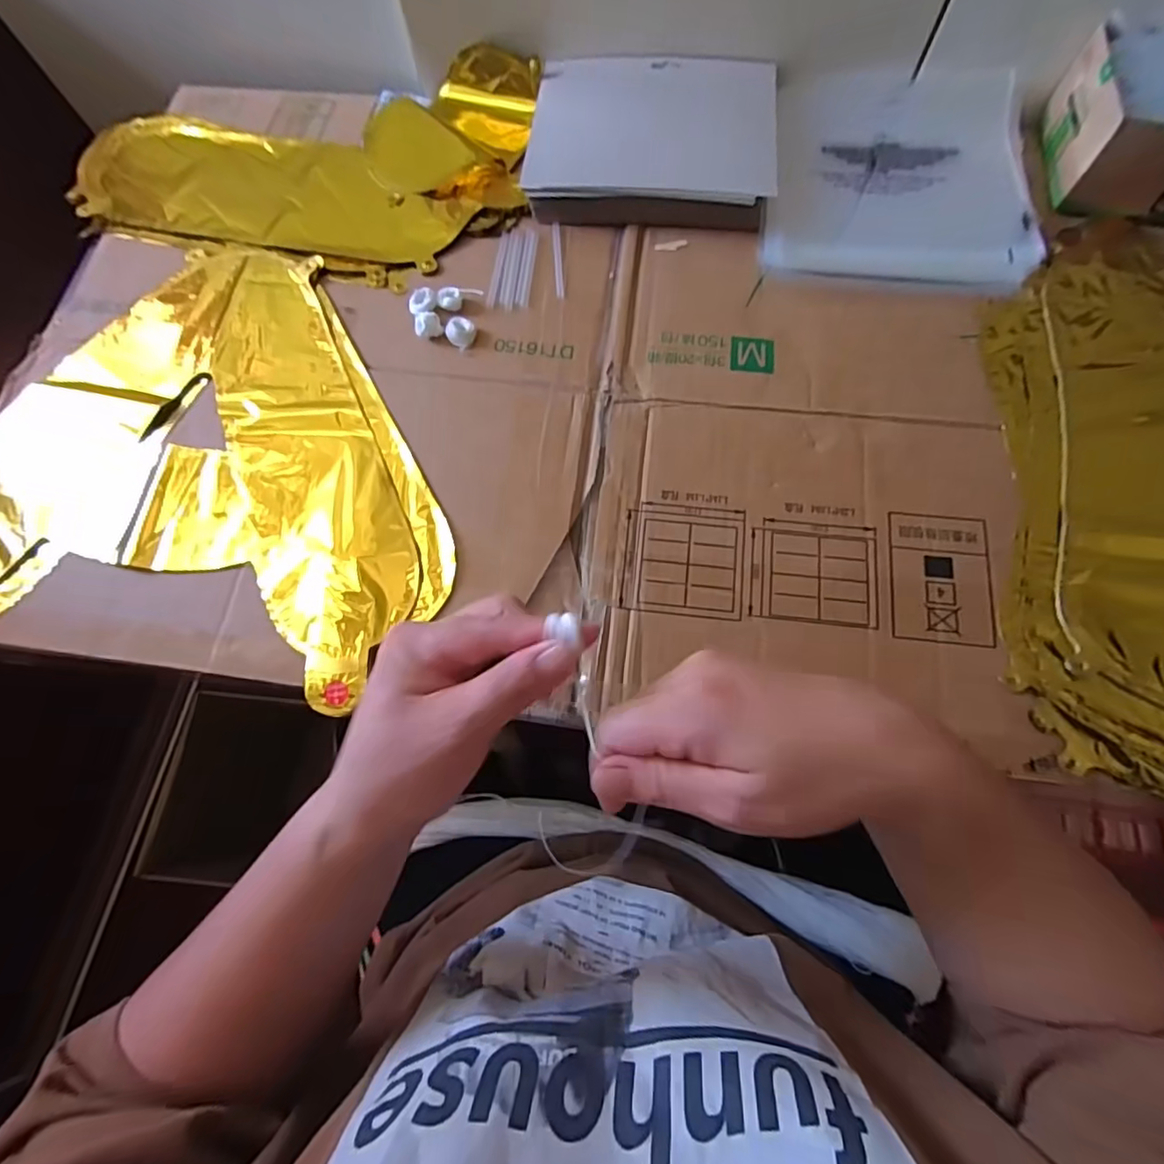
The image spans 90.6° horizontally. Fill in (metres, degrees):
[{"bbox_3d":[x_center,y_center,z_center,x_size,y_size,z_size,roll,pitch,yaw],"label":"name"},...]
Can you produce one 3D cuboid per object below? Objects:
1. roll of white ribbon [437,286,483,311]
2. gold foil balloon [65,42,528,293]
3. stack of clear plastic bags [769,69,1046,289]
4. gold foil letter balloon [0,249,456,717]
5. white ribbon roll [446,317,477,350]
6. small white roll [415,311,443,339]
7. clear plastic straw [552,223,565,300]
[{"bbox_3d":[-0.099,-0.227,0.464,0.035,0.013,0.015,10,72,5],"label":"roll of white ribbon"},{"bbox_3d":[-0.252,-0.402,0.538,0.426,0.040,0.258,13,73,6],"label":"gold foil balloon"},{"bbox_3d":[0.278,-0.358,0.503,0.216,0.015,0.240,10,73,5],"label":"stack of clear plastic bags"},{"bbox_3d":[-0.279,-0.107,0.430,0.395,0.013,0.339,8,72,4],"label":"gold foil letter balloon"},{"bbox_3d":[-0.096,-0.198,0.456,0.023,0.012,0.022,-1,72,2],"label":"white ribbon roll"},{"bbox_3d":[-0.122,-0.203,0.455,0.020,0.014,0.018,-20,72,-5],"label":"small white roll"},{"bbox_3d":[-0.020,-0.271,0.484,0.007,0.004,0.081,-4,72,1],"label":"clear plastic straw"}]

